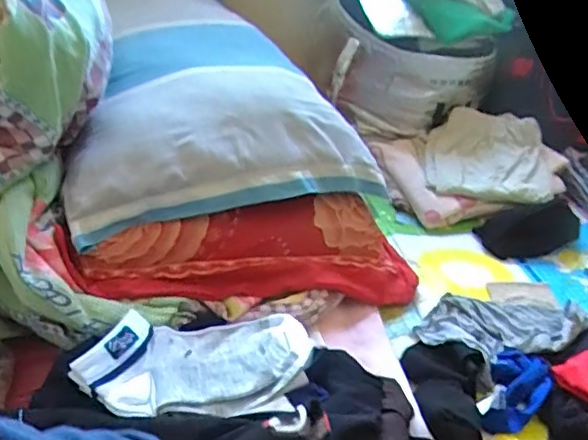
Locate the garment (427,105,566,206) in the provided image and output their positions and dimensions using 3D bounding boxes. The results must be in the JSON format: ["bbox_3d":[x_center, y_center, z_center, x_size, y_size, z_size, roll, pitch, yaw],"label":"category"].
[{"bbox_3d":[0.336,-0.101,0.993,0.218,0.050,0.196,9,54,5],"label":"garment"}]

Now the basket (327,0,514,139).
[{"bbox_3d":[0.218,-0.347,1.122,0.325,0.264,0.301,8,34,7],"label":"basket"}]

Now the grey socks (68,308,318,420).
[{"bbox_3d":[-0.087,0.127,0.522,0.204,0.037,0.105,-3,35,-9],"label":"grey socks"}]

